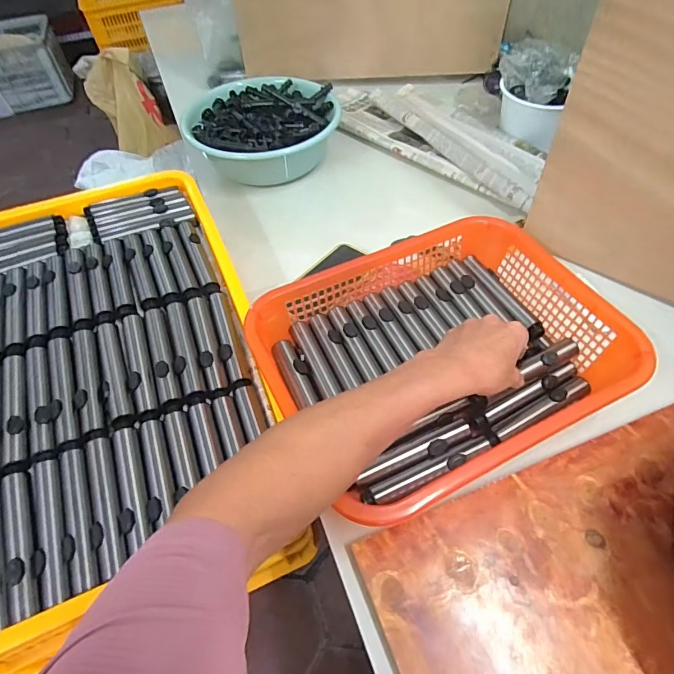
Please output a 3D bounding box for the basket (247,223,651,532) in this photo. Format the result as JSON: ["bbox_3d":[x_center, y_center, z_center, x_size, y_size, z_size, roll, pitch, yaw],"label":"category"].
[{"bbox_3d":[0.116,0.012,0.527,0.393,0.087,0.291,-21,59,-15],"label":"basket"}]

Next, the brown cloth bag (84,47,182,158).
[{"bbox_3d":[-0.733,-0.816,1.580,0.324,0.287,0.156,37,63,26],"label":"brown cloth bag"}]

